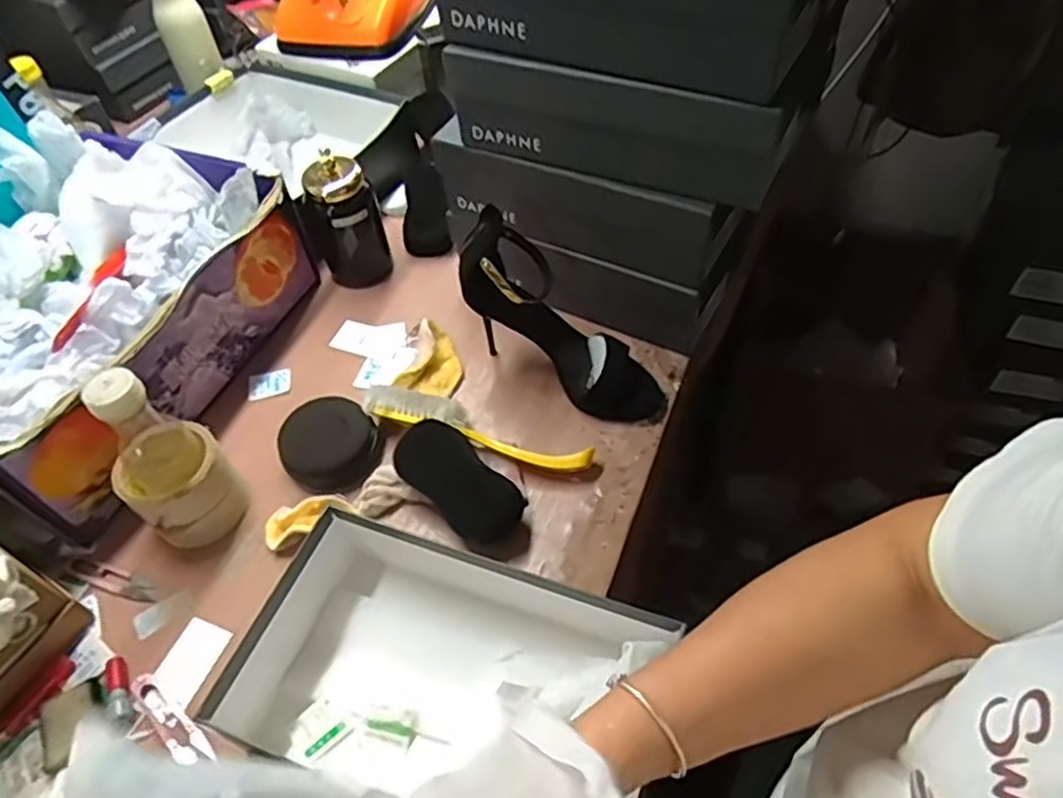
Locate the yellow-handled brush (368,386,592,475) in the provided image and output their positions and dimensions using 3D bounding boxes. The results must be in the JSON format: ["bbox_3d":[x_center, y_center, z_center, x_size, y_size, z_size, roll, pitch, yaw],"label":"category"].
[{"bbox_3d":[-0.053,0.027,0.680,0.228,0.042,0.030,13,54,14],"label":"yellow-handled brush"}]

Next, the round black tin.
[{"bbox_3d":[-0.198,0.046,0.698,0.083,0.047,0.084,-2,52,3],"label":"round black tin"}]

